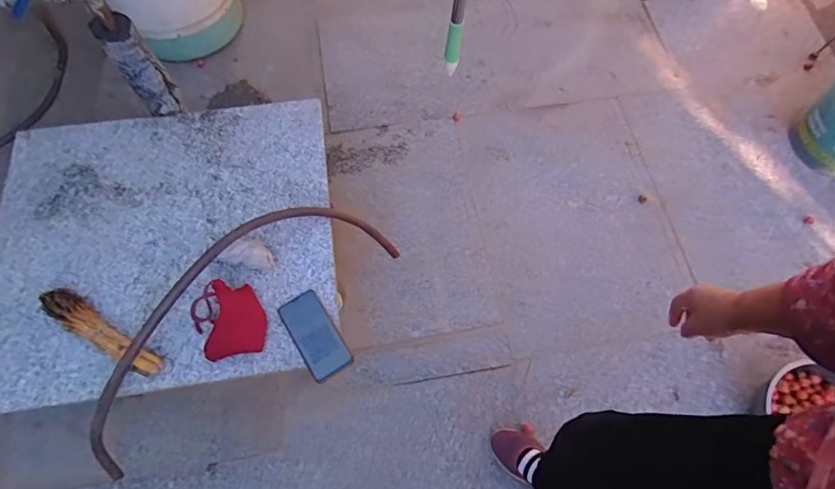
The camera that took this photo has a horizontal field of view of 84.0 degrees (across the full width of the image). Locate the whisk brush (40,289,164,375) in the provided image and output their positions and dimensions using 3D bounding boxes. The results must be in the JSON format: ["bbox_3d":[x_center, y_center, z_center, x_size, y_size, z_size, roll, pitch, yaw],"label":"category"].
[{"bbox_3d":[-0.568,0.160,0.831,0.270,0.038,0.054,31,71,12],"label":"whisk brush"}]

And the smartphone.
[{"bbox_3d":[-0.185,0.164,0.841,0.078,0.012,0.164,-33,71,-12],"label":"smartphone"}]

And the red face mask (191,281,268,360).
[{"bbox_3d":[-0.342,0.134,0.836,0.117,0.041,0.142,-31,71,-12],"label":"red face mask"}]

